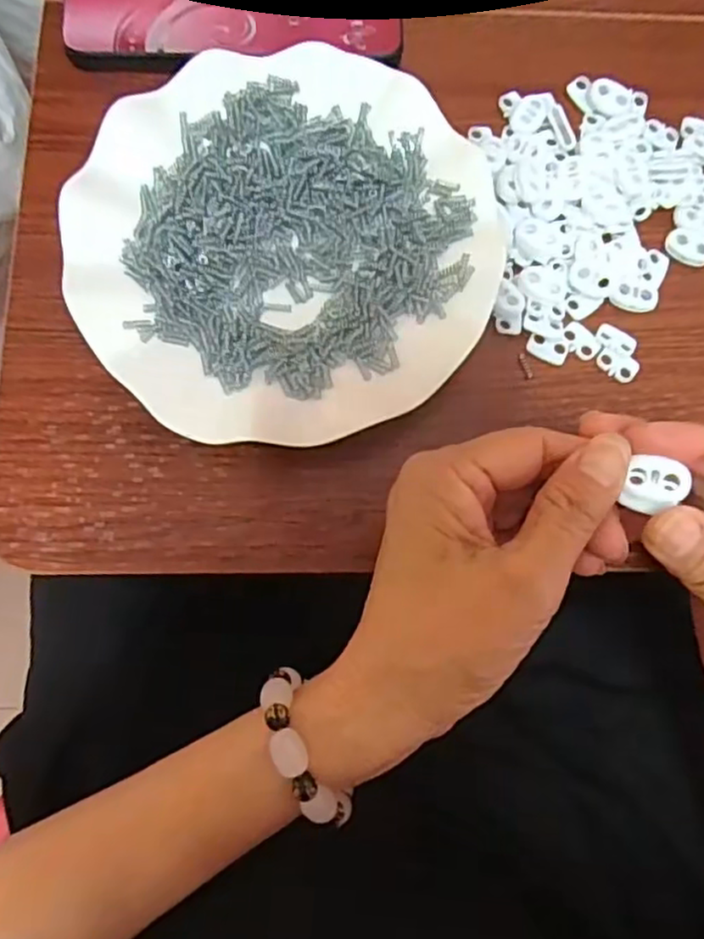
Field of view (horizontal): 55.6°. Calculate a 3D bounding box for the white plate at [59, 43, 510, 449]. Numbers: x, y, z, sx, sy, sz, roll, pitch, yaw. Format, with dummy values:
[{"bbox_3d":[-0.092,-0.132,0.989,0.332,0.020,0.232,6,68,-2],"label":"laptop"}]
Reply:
[{"bbox_3d":[-0.029,-0.101,0.298,0.180,0.018,0.180,0,77,-2],"label":"white plate"}]

